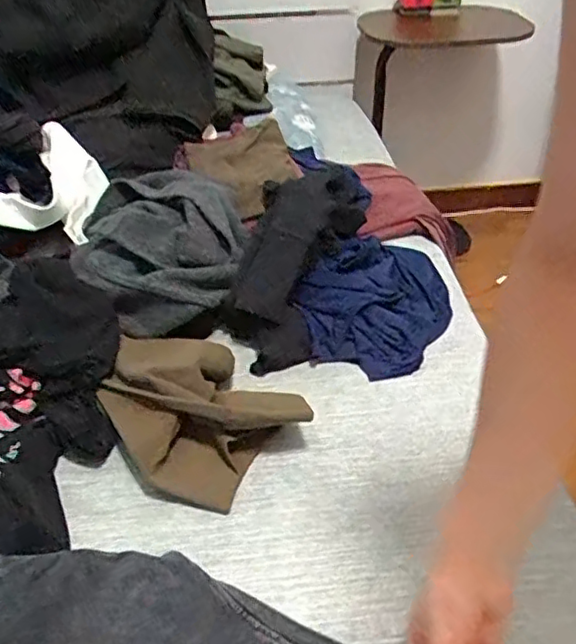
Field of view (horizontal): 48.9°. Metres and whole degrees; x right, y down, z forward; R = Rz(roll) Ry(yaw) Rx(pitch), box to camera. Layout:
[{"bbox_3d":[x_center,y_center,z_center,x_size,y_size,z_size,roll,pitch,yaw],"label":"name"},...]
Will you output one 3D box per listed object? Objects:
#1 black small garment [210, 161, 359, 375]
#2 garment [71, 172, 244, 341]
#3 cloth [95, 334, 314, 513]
[{"bbox_3d":[0.006,-0.096,0.887,0.135,0.085,0.367,13,57,17],"label":"black small garment"},{"bbox_3d":[-0.174,-0.114,0.867,0.225,0.091,0.275,-10,40,-9],"label":"garment"},{"bbox_3d":[-0.112,0.088,0.715,0.178,0.068,0.228,-29,47,-29],"label":"cloth"}]

